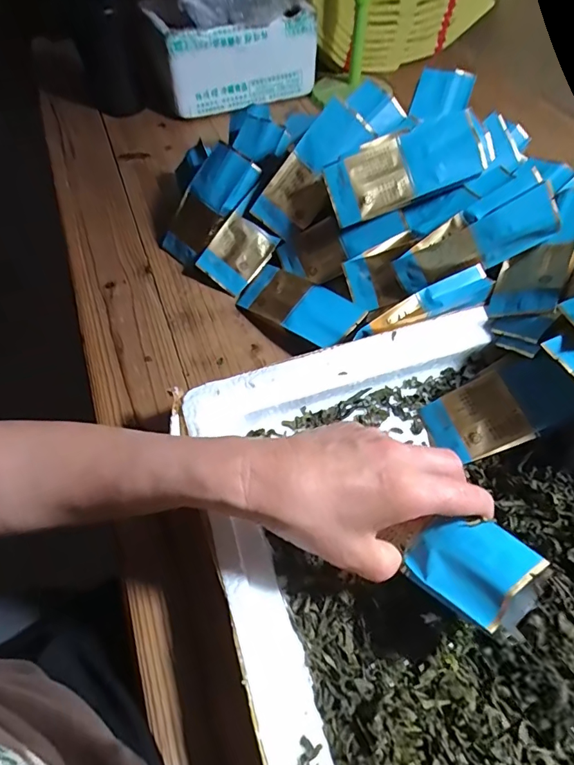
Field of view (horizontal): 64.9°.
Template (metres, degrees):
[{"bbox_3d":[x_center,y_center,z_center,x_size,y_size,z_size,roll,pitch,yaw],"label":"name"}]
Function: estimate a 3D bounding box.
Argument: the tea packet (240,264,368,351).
[{"bbox_3d":[0.012,-0.074,0.441,0.126,0.012,0.054,30,80,25],"label":"tea packet"}]

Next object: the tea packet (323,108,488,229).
[{"bbox_3d":[0.102,-0.187,0.395,0.131,0.013,0.059,-21,90,11],"label":"tea packet"}]

